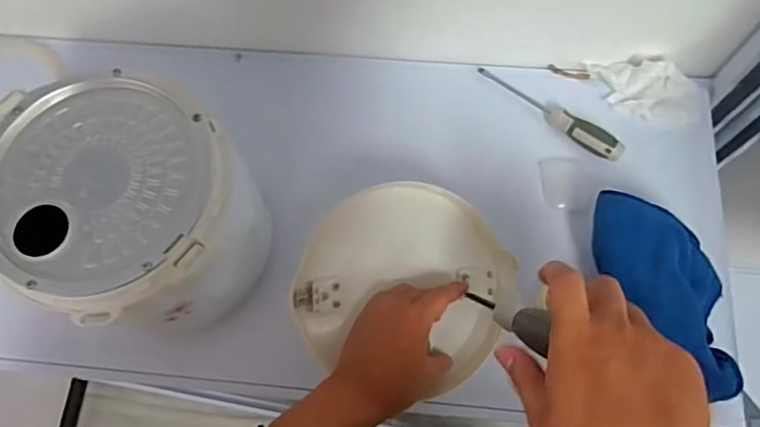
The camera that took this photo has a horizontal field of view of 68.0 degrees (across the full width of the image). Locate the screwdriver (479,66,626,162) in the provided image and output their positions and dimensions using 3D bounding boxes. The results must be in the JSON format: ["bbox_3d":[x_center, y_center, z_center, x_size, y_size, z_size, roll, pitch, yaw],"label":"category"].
[{"bbox_3d":[0.191,-0.118,0.642,0.186,0.029,0.023,38,76,14],"label":"screwdriver"}]

